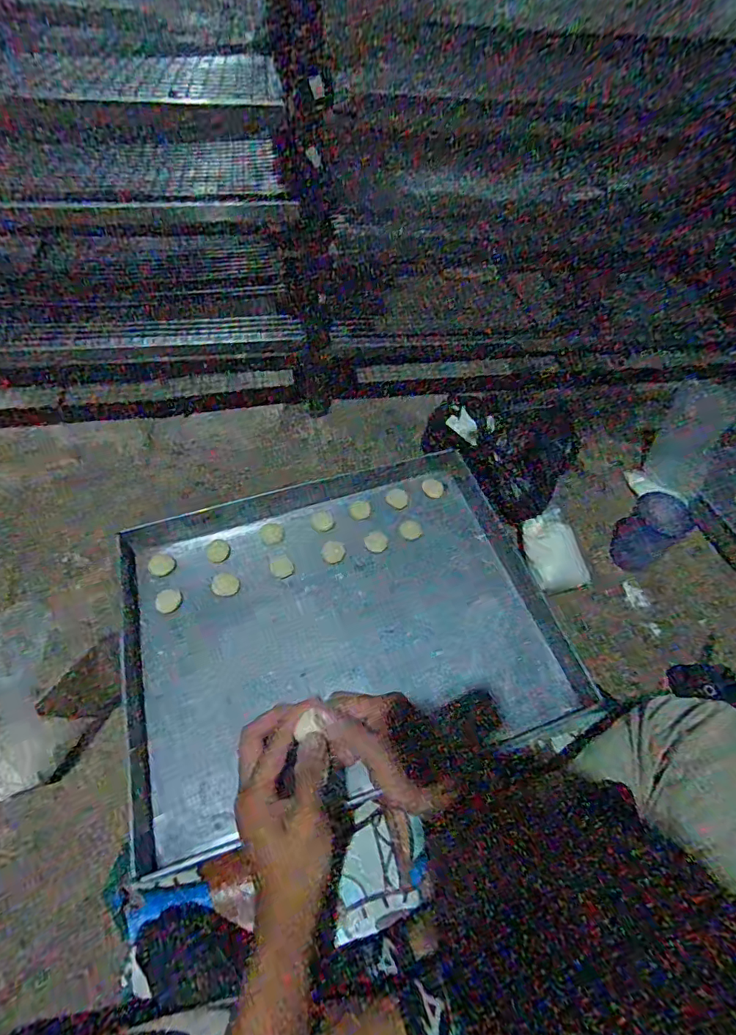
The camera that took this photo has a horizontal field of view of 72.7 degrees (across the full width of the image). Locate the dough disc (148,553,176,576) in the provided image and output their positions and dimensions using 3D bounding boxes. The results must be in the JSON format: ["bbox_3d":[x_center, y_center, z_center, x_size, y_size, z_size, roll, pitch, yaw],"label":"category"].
[{"bbox_3d":[-0.283,0.064,0.685,0.033,0.007,0.033,2,54,-2],"label":"dough disc"}]

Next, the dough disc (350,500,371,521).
[{"bbox_3d":[-0.012,-0.010,0.758,0.030,0.010,0.030,0,54,-4],"label":"dough disc"}]

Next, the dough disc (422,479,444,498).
[{"bbox_3d":[0.101,-0.045,0.779,0.032,0.009,0.030,2,54,-2],"label":"dough disc"}]

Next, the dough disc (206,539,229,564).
[{"bbox_3d":[-0.214,0.047,0.713,0.031,0.004,0.036,-10,56,-11],"label":"dough disc"}]

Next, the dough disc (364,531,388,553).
[{"bbox_3d":[0.013,0.035,0.740,0.032,0.007,0.033,2,54,-2],"label":"dough disc"}]

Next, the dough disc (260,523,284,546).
[{"bbox_3d":[-0.140,0.024,0.732,0.033,0.008,0.033,2,54,-2],"label":"dough disc"}]

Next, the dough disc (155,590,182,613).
[{"bbox_3d":[-0.263,0.109,0.659,0.031,0.005,0.031,2,54,-2],"label":"dough disc"}]

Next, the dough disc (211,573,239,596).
[{"bbox_3d":[-0.196,0.094,0.692,0.036,0.009,0.033,13,55,6],"label":"dough disc"}]

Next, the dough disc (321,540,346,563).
[{"bbox_3d":[-0.050,0.050,0.727,0.033,0.010,0.032,2,54,-2],"label":"dough disc"}]

